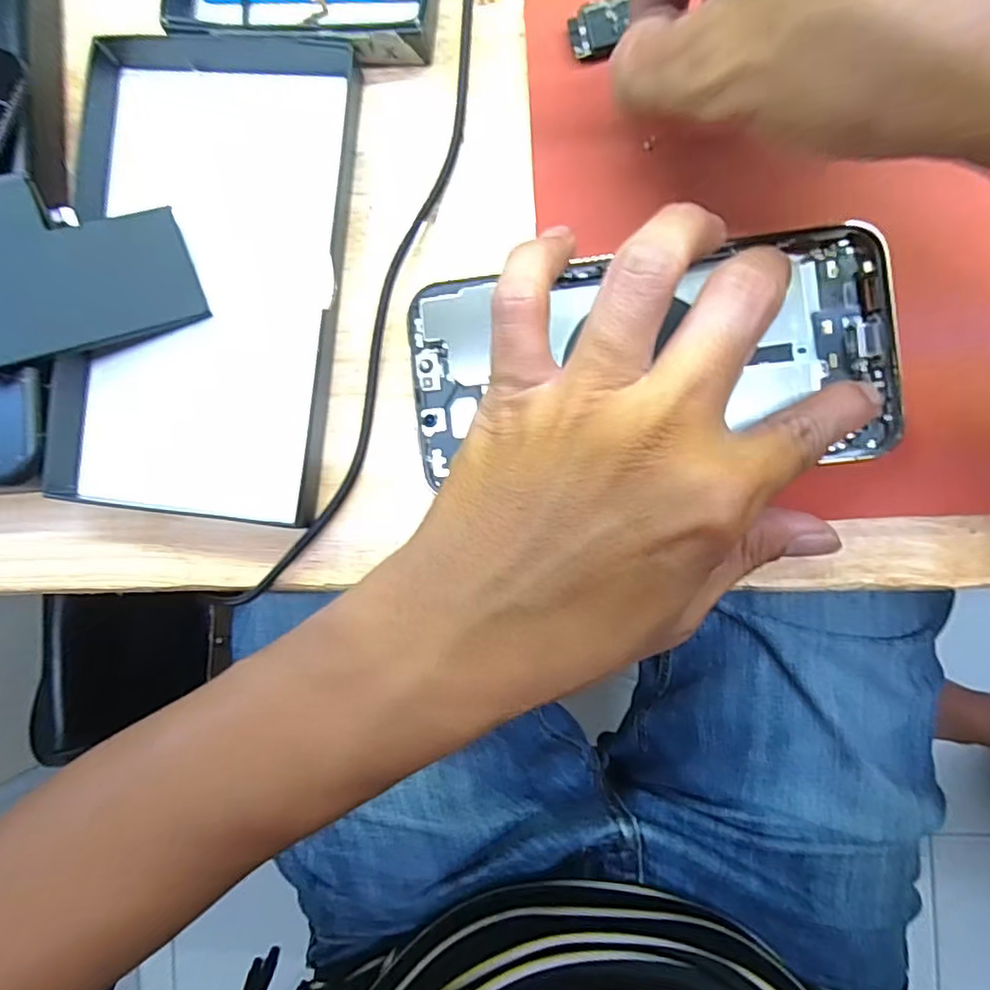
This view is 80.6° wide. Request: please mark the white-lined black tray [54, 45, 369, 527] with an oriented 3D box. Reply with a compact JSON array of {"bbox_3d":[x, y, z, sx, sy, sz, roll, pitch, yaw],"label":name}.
[{"bbox_3d":[-0.108,-0.081,0.217,0.101,0.015,0.175,5,90,7],"label":"white-lined black tray"}]

